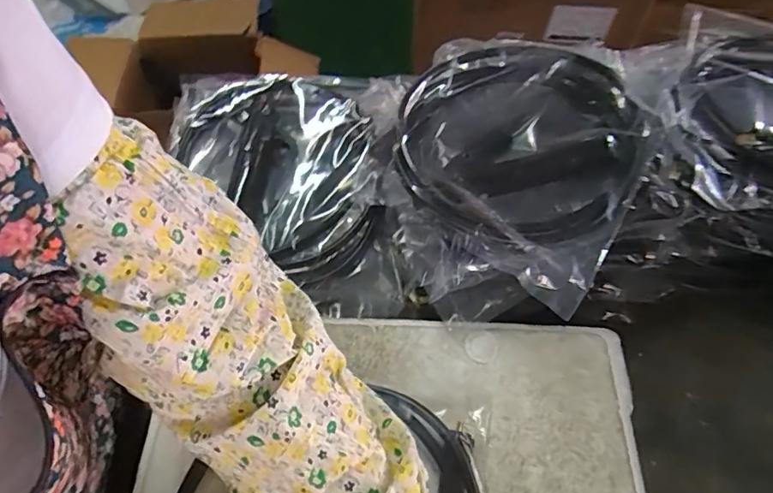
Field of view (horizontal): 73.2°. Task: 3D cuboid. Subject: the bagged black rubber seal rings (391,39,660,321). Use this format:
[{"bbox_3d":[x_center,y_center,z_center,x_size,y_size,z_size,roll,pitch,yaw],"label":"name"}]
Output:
[{"bbox_3d":[0.124,-0.099,0.483,0.222,0.041,0.267,29,62,17],"label":"bagged black rubber seal rings"}]

